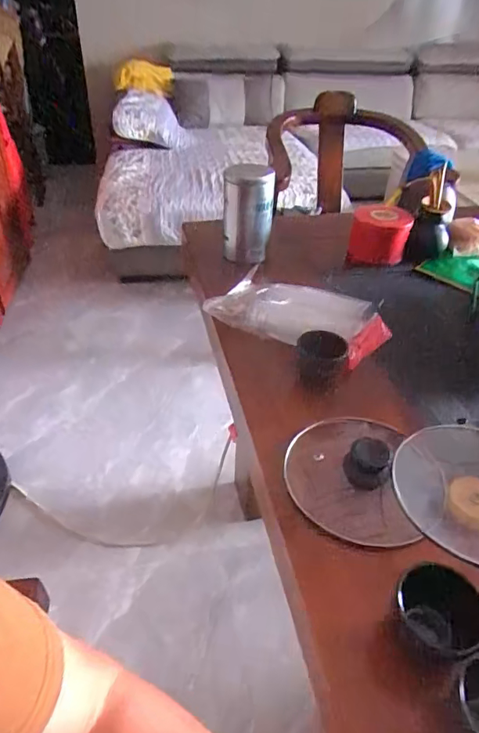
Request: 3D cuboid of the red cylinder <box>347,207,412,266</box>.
[{"bbox_3d":[0.268,-0.253,0.920,0.105,0.094,0.101,10,39,10],"label":"red cylinder"}]

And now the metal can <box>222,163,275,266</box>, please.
[{"bbox_3d":[0.016,-0.276,0.861,0.088,0.150,0.104,4,38,3],"label":"metal can"}]

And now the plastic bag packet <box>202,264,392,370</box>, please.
[{"bbox_3d":[0.084,-0.072,0.684,0.225,0.064,0.135,19,42,20],"label":"plastic bag packet"}]

